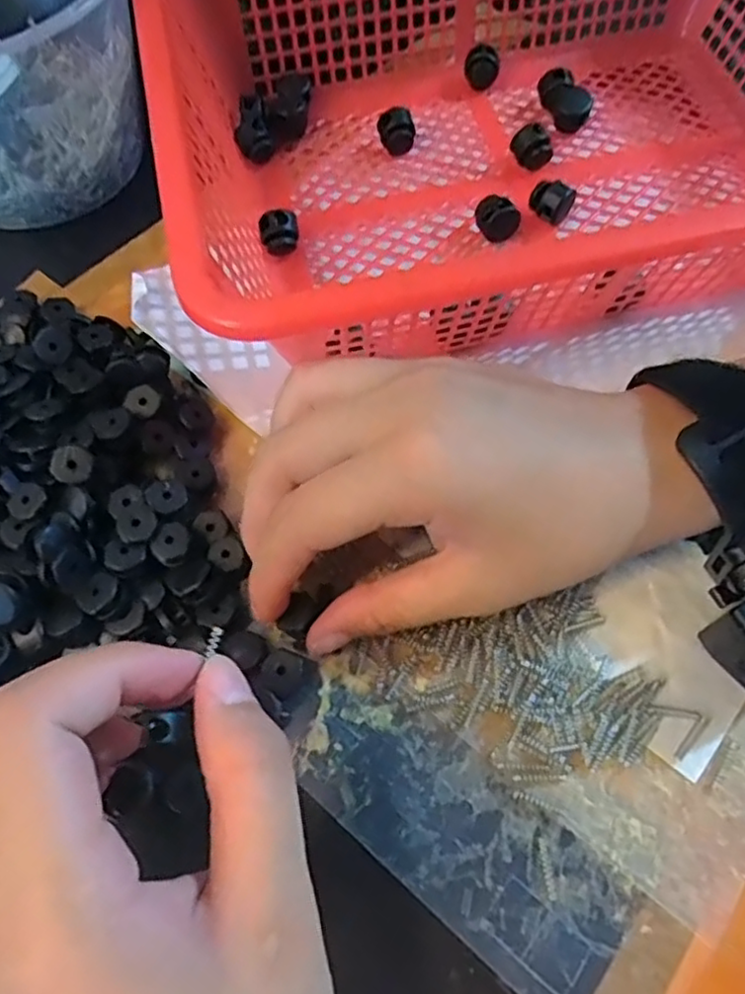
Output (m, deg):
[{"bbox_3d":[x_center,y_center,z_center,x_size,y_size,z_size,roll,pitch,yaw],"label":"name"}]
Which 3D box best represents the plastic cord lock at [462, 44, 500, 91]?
[{"bbox_3d":[0.054,-0.214,0.325,0.017,0.017,0.011,7,67,4],"label":"plastic cord lock"}]

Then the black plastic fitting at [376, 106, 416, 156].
[{"bbox_3d":[0.011,-0.170,0.305,0.015,0.020,0.013,-15,67,-6],"label":"black plastic fitting"}]

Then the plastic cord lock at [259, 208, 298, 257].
[{"bbox_3d":[-0.040,-0.113,0.283,0.016,0.017,0.013,-15,67,-6],"label":"plastic cord lock"}]

